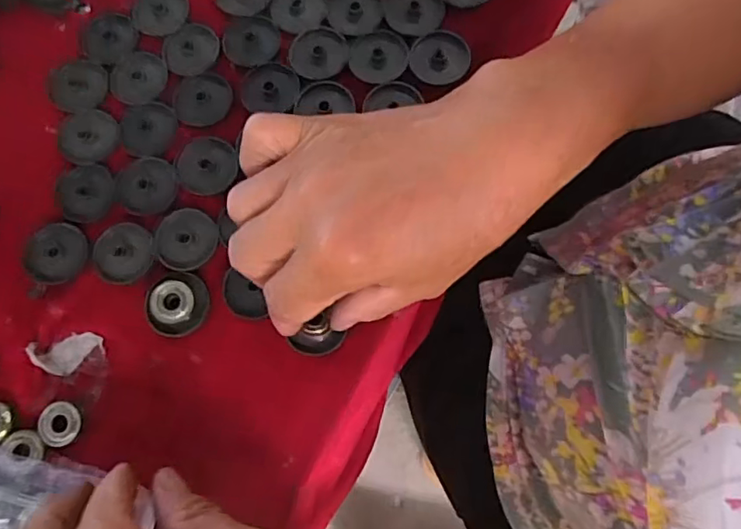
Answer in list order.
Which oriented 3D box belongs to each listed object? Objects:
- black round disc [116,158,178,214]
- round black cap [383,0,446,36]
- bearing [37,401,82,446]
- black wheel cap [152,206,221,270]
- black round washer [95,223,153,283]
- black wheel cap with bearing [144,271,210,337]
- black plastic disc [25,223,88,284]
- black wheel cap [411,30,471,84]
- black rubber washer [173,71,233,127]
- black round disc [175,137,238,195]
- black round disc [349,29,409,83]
[{"bbox_3d":[-0.123,-0.044,0.305,0.035,0.004,0.032,10,77,8],"label":"black round disc"},{"bbox_3d":[0.025,-0.147,0.321,0.034,0.004,0.034,-1,76,5],"label":"round black cap"},{"bbox_3d":[-0.156,0.080,0.281,0.019,0.006,0.020,4,76,6],"label":"bearing"},{"bbox_3d":[-0.098,-0.014,0.297,0.033,0.004,0.032,6,77,7],"label":"black wheel cap"},{"bbox_3d":[-0.132,-0.006,0.298,0.031,0.004,0.031,-1,76,5],"label":"black round washer"},{"bbox_3d":[-0.099,0.021,0.287,0.029,0.011,0.033,43,83,14],"label":"black wheel cap with bearing"},{"bbox_3d":[-0.168,-0.006,0.301,0.031,0.007,0.032,-1,76,5],"label":"black plastic disc"},{"bbox_3d":[0.039,-0.116,0.313,0.035,0.004,0.031,-19,75,0],"label":"black wheel cap"},{"bbox_3d":[-0.096,-0.094,0.317,0.033,0.004,0.032,9,77,7],"label":"black rubber washer"},{"bbox_3d":[-0.091,-0.055,0.307,0.033,0.005,0.033,-1,76,5],"label":"black round disc"},{"bbox_3d":[0.004,-0.118,0.316,0.032,0.004,0.032,-1,76,5],"label":"black round disc"}]

